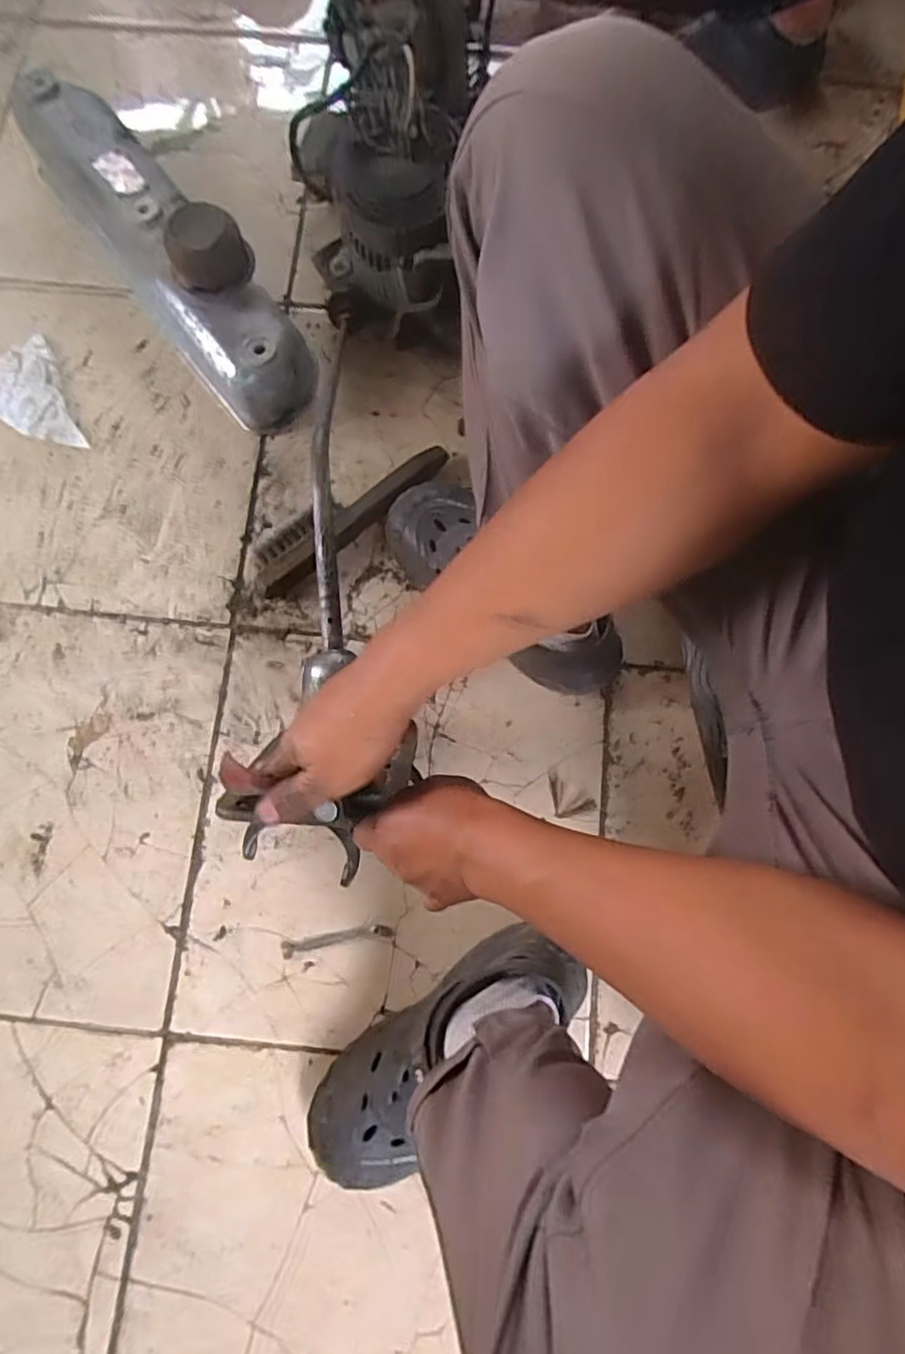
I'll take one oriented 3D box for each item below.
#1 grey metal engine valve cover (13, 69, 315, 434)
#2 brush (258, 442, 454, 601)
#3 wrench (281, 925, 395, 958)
[{"bbox_3d":[-0.320,-0.482,0.692,0.111,0.132,0.459,-37,81,-7],"label":"grey metal engine valve cover"},{"bbox_3d":[-0.114,-0.177,0.681,0.246,0.035,0.058,-42,82,-8],"label":"brush"},{"bbox_3d":[-0.112,0.256,0.615,0.108,0.004,0.015,-10,79,-2],"label":"wrench"}]

